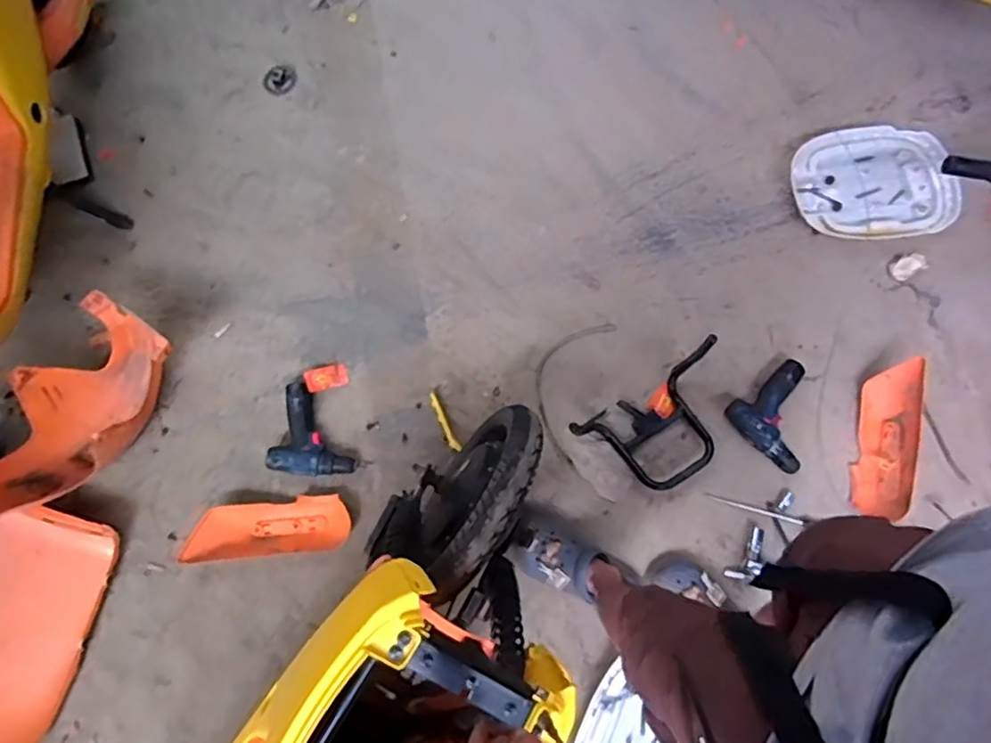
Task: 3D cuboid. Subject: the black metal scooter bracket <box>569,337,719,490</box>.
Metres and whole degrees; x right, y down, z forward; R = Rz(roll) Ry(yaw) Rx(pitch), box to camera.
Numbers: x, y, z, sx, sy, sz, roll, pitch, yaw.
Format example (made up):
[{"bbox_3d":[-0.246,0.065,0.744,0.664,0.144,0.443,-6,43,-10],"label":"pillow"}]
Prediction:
[{"bbox_3d":[0.326,0.118,1.190,0.326,0.134,0.211,-29,78,-4],"label":"black metal scooter bracket"}]

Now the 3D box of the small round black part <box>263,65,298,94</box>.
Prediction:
[{"bbox_3d":[-0.524,-0.711,1.478,0.082,0.009,0.075,0,76,1],"label":"small round black part"}]

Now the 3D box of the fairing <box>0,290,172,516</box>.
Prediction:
[{"bbox_3d":[-0.823,0.084,1.219,0.253,0.159,0.455,17,79,6],"label":"fairing"}]

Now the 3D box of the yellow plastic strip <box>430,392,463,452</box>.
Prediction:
[{"bbox_3d":[-0.108,0.107,1.281,0.022,0.008,0.135,-27,77,-5],"label":"yellow plastic strip"}]

